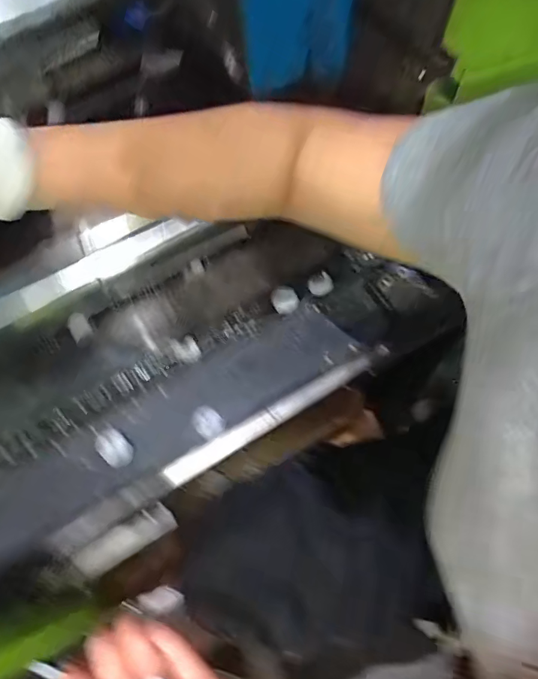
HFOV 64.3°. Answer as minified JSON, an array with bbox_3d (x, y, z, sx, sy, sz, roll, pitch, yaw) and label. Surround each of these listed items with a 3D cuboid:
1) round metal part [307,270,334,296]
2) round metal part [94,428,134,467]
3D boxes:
[{"bbox_3d":[0.065,-0.068,0.535,0.028,0.015,0.031,37,75,14],"label":"round metal part"},{"bbox_3d":[-0.171,0.121,0.474,0.046,0.006,0.031,42,77,15],"label":"round metal part"}]

